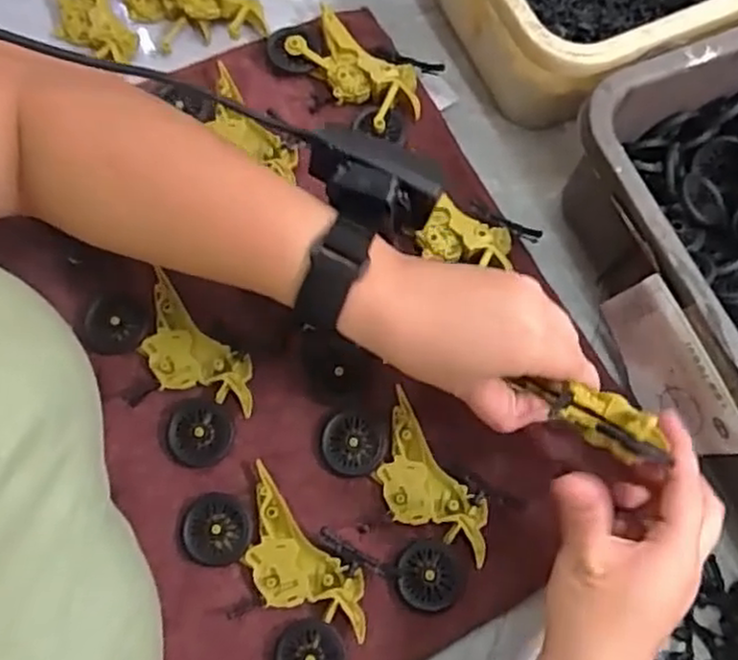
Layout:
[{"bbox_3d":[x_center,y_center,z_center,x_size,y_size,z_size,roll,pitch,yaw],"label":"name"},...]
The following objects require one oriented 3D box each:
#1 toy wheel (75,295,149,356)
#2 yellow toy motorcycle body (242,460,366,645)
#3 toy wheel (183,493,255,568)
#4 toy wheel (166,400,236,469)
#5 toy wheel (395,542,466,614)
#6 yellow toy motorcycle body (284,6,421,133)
[{"bbox_3d":[-0.152,-0.003,0.428,0.040,0.006,0.035,1,72,-2],"label":"toy wheel"},{"bbox_3d":[-0.041,0.129,0.400,0.045,0.012,0.101,-43,78,-14],"label":"yellow toy motorcycle body"},{"bbox_3d":[-0.084,0.111,0.400,0.037,0.004,0.037,1,72,-2],"label":"toy wheel"},{"bbox_3d":[-0.097,0.059,0.414,0.038,0.006,0.036,1,72,-2],"label":"toy wheel"},{"bbox_3d":[0.034,0.136,0.401,0.038,0.016,0.036,1,72,-2],"label":"toy wheel"},{"bbox_3d":[-0.009,-0.176,0.493,0.097,0.018,0.045,40,75,10],"label":"yellow toy motorcycle body"}]

